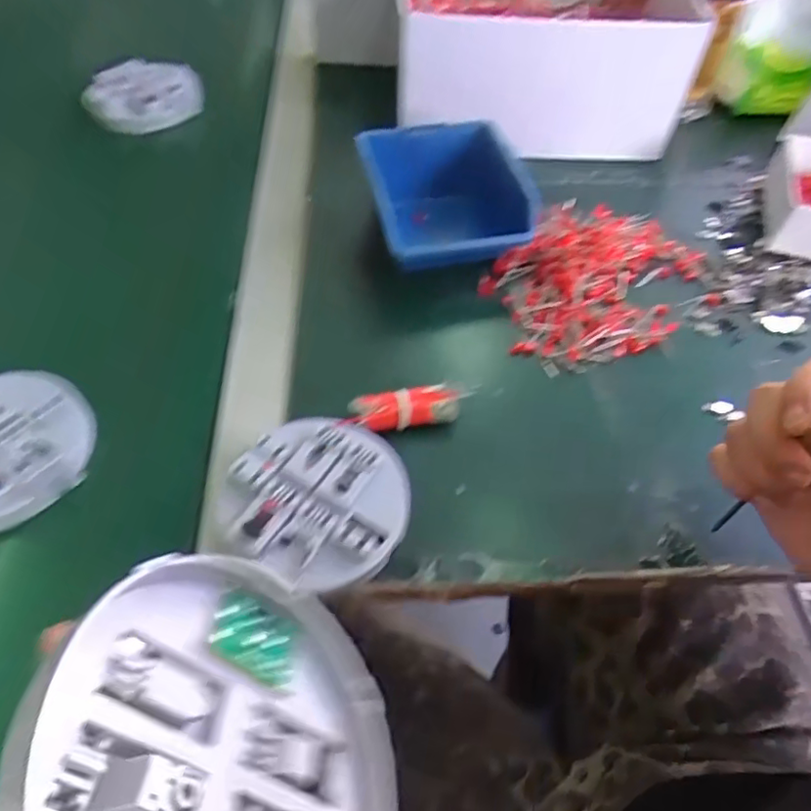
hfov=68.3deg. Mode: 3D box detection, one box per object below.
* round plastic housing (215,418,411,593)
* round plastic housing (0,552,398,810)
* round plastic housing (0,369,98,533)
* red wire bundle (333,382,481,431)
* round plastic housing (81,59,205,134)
[{"bbox_3d":[-0.048,0.052,0.335,0.095,0.021,0.096,0,54,0],"label":"round plastic housing"},{"bbox_3d":[-0.045,0.089,0.158,0.017,0.103,0.105,-35,30,23],"label":"round plastic housing"},{"bbox_3d":[-0.244,0.026,0.358,0.094,0.024,0.107,35,61,22],"label":"round plastic housing"},{"bbox_3d":[0.004,0.000,0.375,0.091,0.017,0.024,-13,55,-10],"label":"red wire bundle"},{"bbox_3d":[-0.264,-0.316,0.608,0.107,0.030,0.107,0,54,0],"label":"round plastic housing"}]

